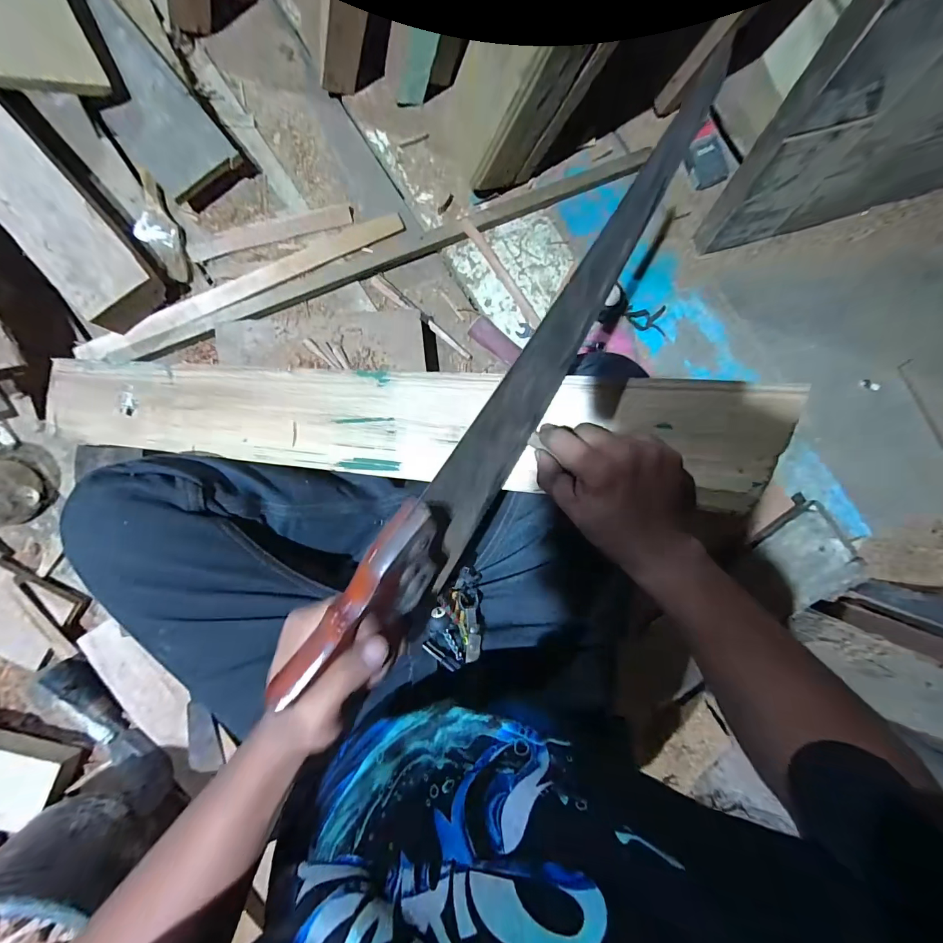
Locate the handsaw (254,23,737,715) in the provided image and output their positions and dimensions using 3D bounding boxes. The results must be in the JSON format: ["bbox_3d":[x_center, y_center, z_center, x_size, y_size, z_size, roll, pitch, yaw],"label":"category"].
[{"bbox_3d":[0.047,-0.070,0.304,0.019,0.119,0.508,30,86,23],"label":"handsaw"}]

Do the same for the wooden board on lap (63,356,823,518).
[{"bbox_3d":[-0.146,-0.053,0.406,0.792,0.021,0.108,4,88,16],"label":"wooden board on lap"}]

